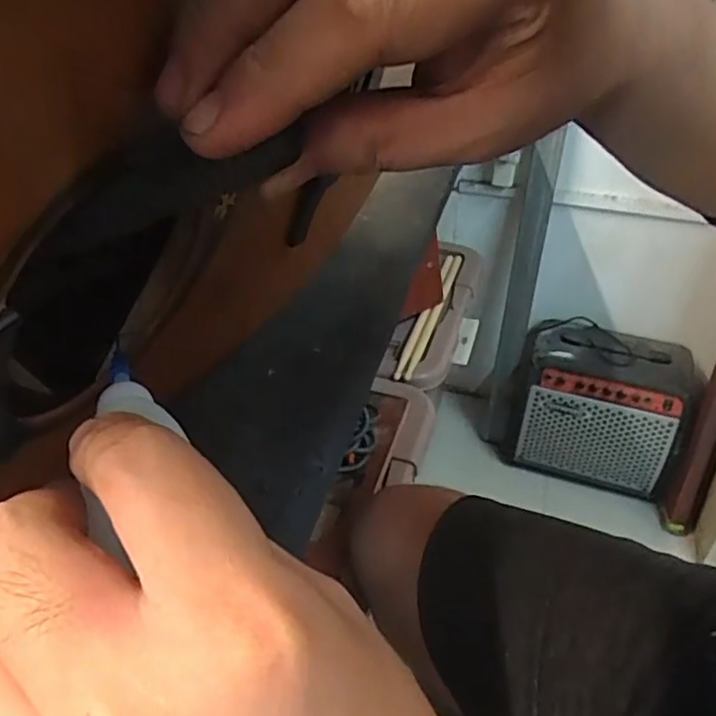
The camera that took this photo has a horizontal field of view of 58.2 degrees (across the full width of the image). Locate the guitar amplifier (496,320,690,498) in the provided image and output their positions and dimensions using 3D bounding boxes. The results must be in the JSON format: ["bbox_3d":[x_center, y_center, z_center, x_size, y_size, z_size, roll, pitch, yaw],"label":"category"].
[{"bbox_3d":[0.474,0.091,1.308,0.334,0.267,0.184,15,41,17],"label":"guitar amplifier"}]

